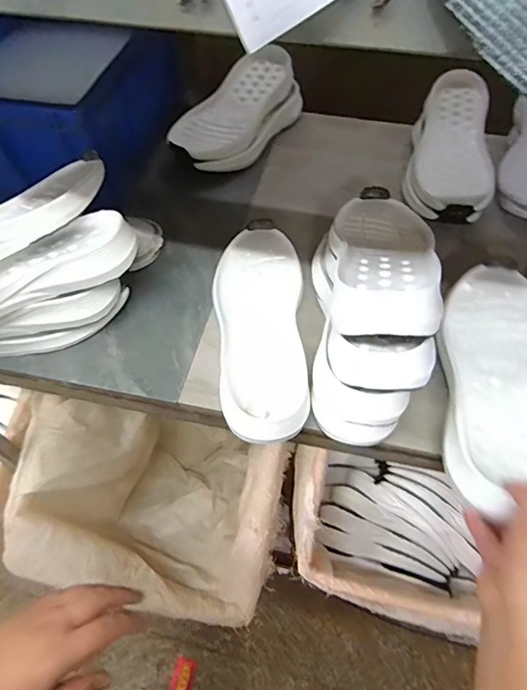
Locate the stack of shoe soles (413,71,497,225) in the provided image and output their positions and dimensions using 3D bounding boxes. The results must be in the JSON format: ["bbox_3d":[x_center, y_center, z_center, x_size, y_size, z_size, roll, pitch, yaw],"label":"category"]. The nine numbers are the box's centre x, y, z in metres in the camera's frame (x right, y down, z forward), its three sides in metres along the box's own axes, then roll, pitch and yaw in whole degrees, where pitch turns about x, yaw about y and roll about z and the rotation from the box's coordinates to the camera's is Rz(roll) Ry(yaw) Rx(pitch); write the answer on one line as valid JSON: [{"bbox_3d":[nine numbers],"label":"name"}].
[{"bbox_3d":[0.287,-0.298,0.683,0.116,0.080,0.287,14,56,9],"label":"stack of shoe soles"}]

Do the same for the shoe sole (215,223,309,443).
[{"bbox_3d":[-0.002,-0.031,0.515,0.100,0.029,0.288,-3,55,-2],"label":"shoe sole"}]

